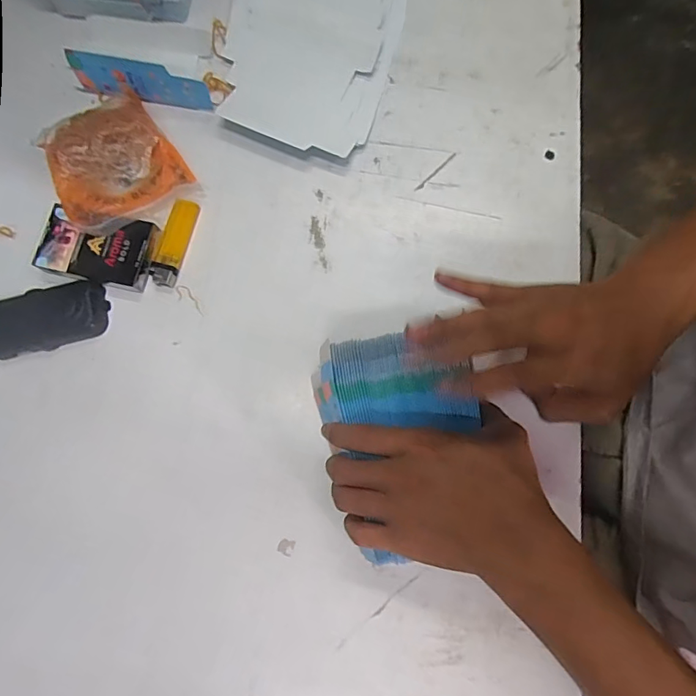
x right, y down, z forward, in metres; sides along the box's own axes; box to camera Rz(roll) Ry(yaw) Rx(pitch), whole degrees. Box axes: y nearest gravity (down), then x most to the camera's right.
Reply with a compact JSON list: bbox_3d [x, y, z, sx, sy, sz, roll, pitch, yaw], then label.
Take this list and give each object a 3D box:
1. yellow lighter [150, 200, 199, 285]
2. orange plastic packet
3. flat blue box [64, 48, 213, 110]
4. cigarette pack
[{"bbox_3d":[-0.157,-0.096,0.433,0.025,0.008,0.081,14,80,5],"label":"yellow lighter"},{"bbox_3d":[-0.220,-0.174,0.437,0.108,0.030,0.127,-34,79,-4],"label":"orange plastic packet"},{"bbox_3d":[-0.193,-0.248,0.445,0.126,0.047,0.010,10,79,4],"label":"flat blue box"},{"bbox_3d":[-0.225,-0.090,0.426,0.100,0.020,0.061,11,79,4],"label":"cigarette pack"}]

